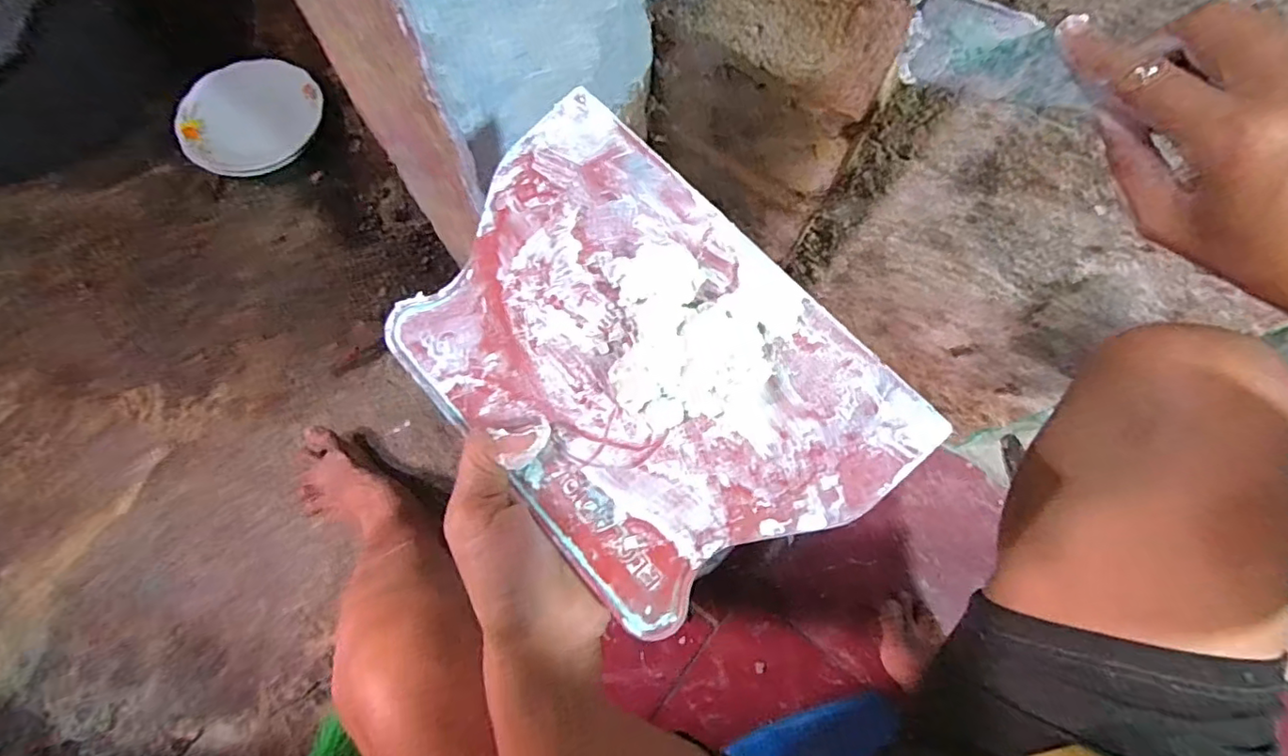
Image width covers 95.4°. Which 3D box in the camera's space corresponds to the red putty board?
[{"bbox_3d":[-0.007,-0.007,0.234,0.138,0.017,0.202,-44,78,1],"label":"red putty board"}]

